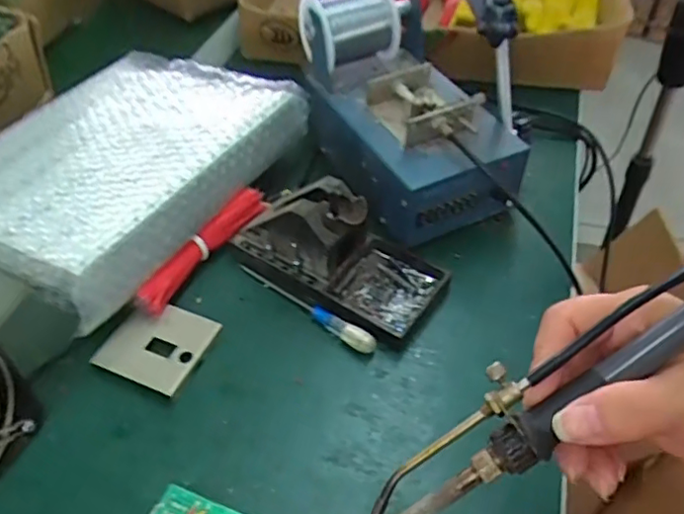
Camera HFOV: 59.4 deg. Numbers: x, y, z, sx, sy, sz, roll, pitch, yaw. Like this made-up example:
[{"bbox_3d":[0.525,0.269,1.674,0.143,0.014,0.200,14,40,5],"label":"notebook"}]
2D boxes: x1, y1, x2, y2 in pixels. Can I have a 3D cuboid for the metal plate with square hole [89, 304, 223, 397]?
[{"bbox_3d":[-0.128,0.059,0.416,0.067,0.005,0.063,18,47,16],"label":"metal plate with square hole"}]

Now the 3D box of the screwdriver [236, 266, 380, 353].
[{"bbox_3d":[-0.028,0.034,0.440,0.126,0.013,0.013,31,53,26],"label":"screwdriver"}]

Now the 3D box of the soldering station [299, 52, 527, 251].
[{"bbox_3d":[0.060,-0.109,0.517,0.116,0.076,0.181,-20,50,-19],"label":"soldering station"}]

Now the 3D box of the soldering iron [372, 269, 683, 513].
[{"bbox_3d":[0.093,0.049,0.243,0.208,0.027,0.033,-35,51,3],"label":"soldering iron"}]

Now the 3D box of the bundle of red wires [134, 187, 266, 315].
[{"bbox_3d":[-0.106,-0.006,0.460,0.024,0.026,0.133,23,50,20],"label":"bundle of red wires"}]

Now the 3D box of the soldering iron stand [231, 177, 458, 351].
[{"bbox_3d":[-0.002,-0.011,0.444,0.153,0.068,0.084,30,53,25],"label":"soldering iron stand"}]

